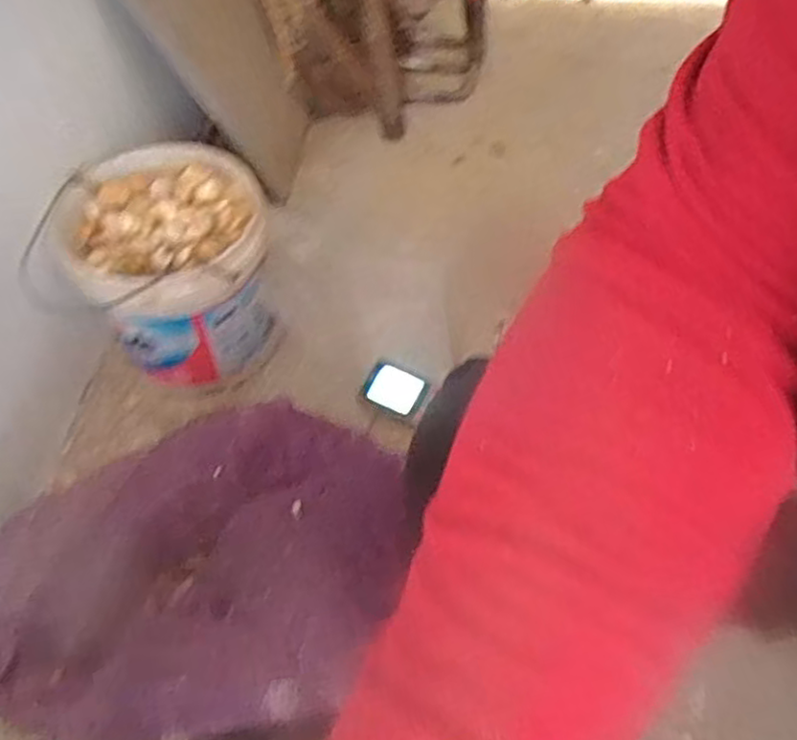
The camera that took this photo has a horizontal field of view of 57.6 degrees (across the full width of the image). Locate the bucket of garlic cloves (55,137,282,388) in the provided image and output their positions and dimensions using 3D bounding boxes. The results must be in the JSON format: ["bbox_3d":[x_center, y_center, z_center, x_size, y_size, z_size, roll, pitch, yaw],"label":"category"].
[{"bbox_3d":[-0.231,-0.104,0.799,0.193,0.194,0.197,-2,55,3],"label":"bucket of garlic cloves"}]

